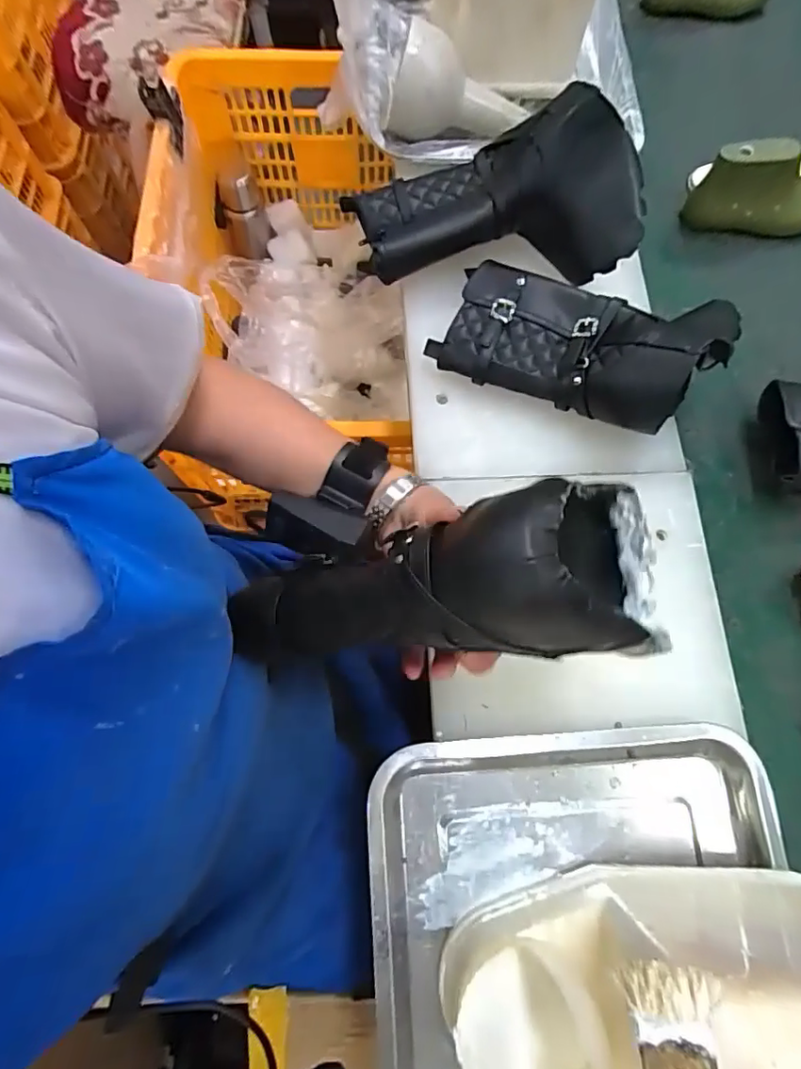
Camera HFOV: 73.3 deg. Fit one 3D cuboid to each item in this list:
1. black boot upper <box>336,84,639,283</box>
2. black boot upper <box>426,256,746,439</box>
[{"bbox_3d":[0.084,-0.305,0.503,0.261,0.095,0.121,0,73,15],"label":"black boot upper"},{"bbox_3d":[0.152,-0.167,0.474,0.239,0.081,0.100,19,74,17],"label":"black boot upper"}]

